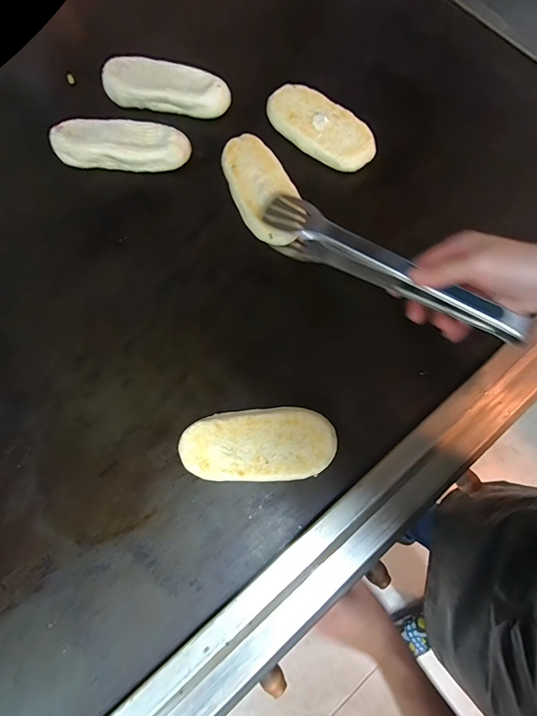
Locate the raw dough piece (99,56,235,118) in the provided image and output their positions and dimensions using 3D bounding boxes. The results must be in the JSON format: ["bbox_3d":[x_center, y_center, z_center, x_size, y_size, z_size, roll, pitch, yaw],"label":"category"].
[{"bbox_3d":[-0.125,-0.335,0.463,0.154,0.034,0.053,12,75,5],"label":"raw dough piece"}]

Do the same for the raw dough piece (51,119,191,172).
[{"bbox_3d":[-0.174,-0.252,0.443,0.157,0.031,0.051,6,75,3],"label":"raw dough piece"}]

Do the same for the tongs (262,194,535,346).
[{"bbox_3d":[0.116,-0.085,0.370,0.269,0.044,0.036,32,78,15],"label":"tongs"}]

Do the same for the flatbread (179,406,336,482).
[{"bbox_3d":[-0.009,0.083,0.354,0.141,0.027,0.064,-3,75,0],"label":"flatbread"}]

